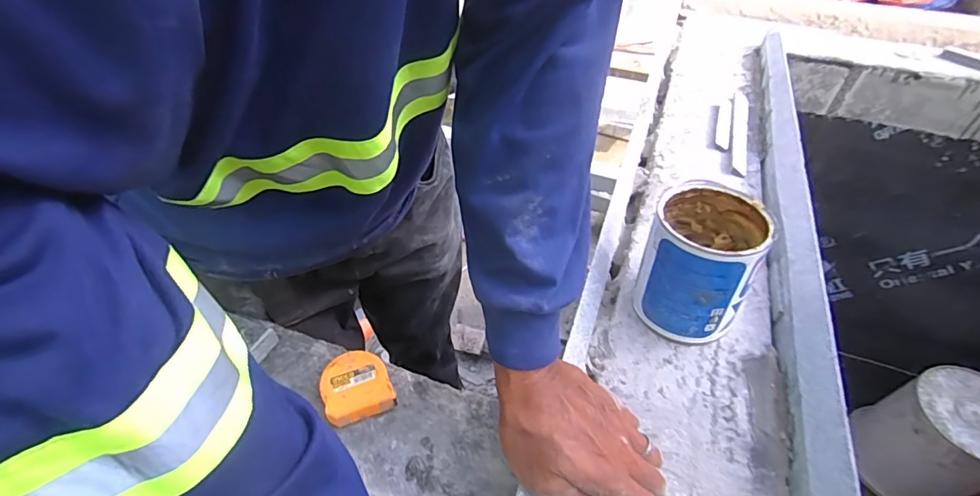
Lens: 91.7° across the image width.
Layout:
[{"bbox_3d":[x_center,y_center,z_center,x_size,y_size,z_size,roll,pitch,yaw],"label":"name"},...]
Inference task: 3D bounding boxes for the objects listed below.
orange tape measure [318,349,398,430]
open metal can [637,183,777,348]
[{"bbox_3d":[-0.118,0.126,0.421,0.056,0.033,0.058,-20,48,-20],"label":"orange tape measure"},{"bbox_3d":[0.204,0.013,0.467,0.099,0.111,0.101,22,48,21],"label":"open metal can"}]

